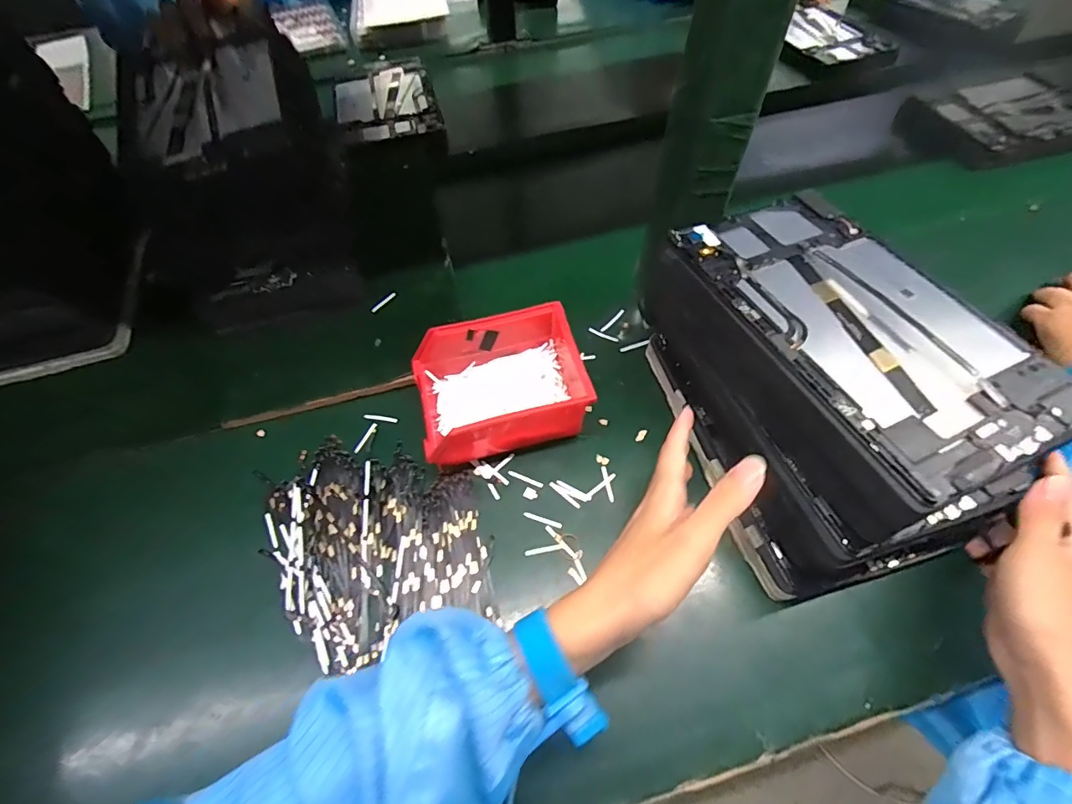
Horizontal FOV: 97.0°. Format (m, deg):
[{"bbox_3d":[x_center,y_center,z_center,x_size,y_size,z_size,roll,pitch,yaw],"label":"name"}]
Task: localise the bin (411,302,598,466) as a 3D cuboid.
[{"bbox_3d":[-0.029,-0.008,0.405,0.139,0.075,0.114,-14,58,-5],"label":"bin"}]

